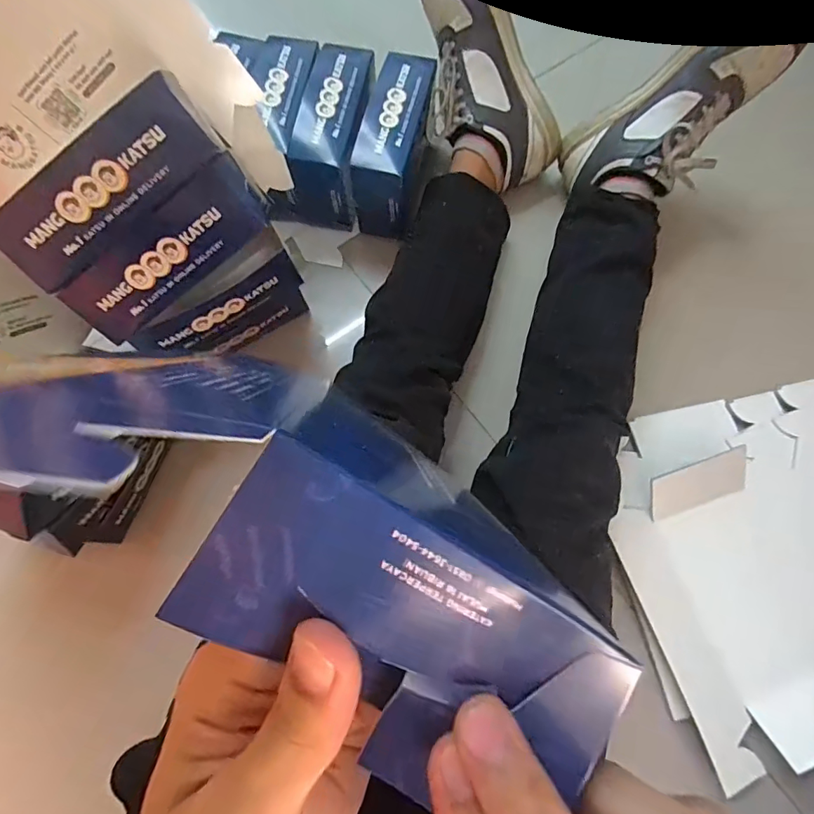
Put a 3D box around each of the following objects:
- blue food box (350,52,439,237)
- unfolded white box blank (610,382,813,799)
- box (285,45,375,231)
[{"bbox_3d":[-0.009,-0.323,0.614,0.070,0.118,0.187,14,73,5],"label":"blue food box"},{"bbox_3d":[0.393,0.143,0.496,0.344,0.034,0.322,-13,73,-3],"label":"unfolded white box blank"},{"bbox_3d":[-0.085,-0.324,0.614,0.076,0.120,0.197,12,73,4],"label":"box"}]

